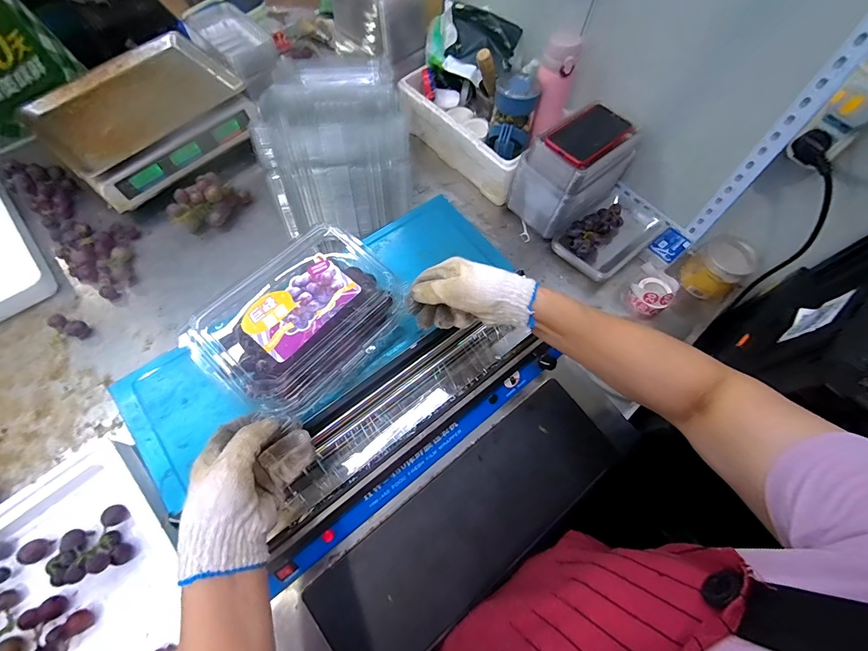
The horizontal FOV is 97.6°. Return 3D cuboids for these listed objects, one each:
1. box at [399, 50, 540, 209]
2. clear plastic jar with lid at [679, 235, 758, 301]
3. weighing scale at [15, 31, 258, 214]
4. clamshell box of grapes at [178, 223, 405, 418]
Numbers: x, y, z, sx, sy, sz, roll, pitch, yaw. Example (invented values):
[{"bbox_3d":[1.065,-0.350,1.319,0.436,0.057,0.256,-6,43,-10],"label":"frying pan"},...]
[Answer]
[{"bbox_3d":[0.092,-0.425,0.777,0.132,0.183,0.299,-39,73,-18],"label":"box"},{"bbox_3d":[0.507,-0.102,0.683,0.082,0.079,0.088,1,66,-3],"label":"clear plastic jar with lid"},{"bbox_3d":[-0.572,-0.419,0.780,0.303,0.121,0.359,39,70,14],"label":"weighing scale"},{"bbox_3d":[-0.140,-0.015,0.402,0.152,0.077,0.195,39,69,14],"label":"clamshell box of grapes"}]

